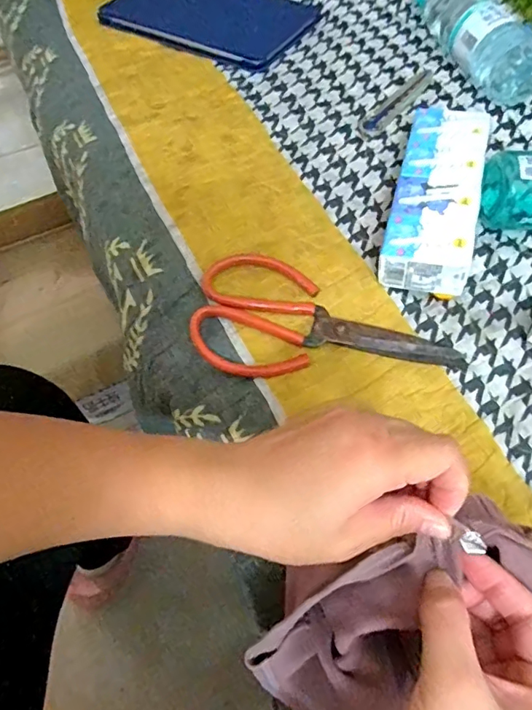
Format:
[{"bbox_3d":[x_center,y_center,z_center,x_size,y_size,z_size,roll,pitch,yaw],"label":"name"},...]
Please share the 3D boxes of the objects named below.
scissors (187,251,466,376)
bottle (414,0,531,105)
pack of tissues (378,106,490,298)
[{"bbox_3d":[0.049,-0.037,0.430,0.218,0.020,0.108,-2,62,0],"label":"scissors"},{"bbox_3d":[0.243,-0.389,0.595,0.075,0.062,0.230,-10,62,-4],"label":"bottle"},{"bbox_3d":[0.158,-0.154,0.477,0.073,0.040,0.210,13,63,8],"label":"pack of tissues"}]

